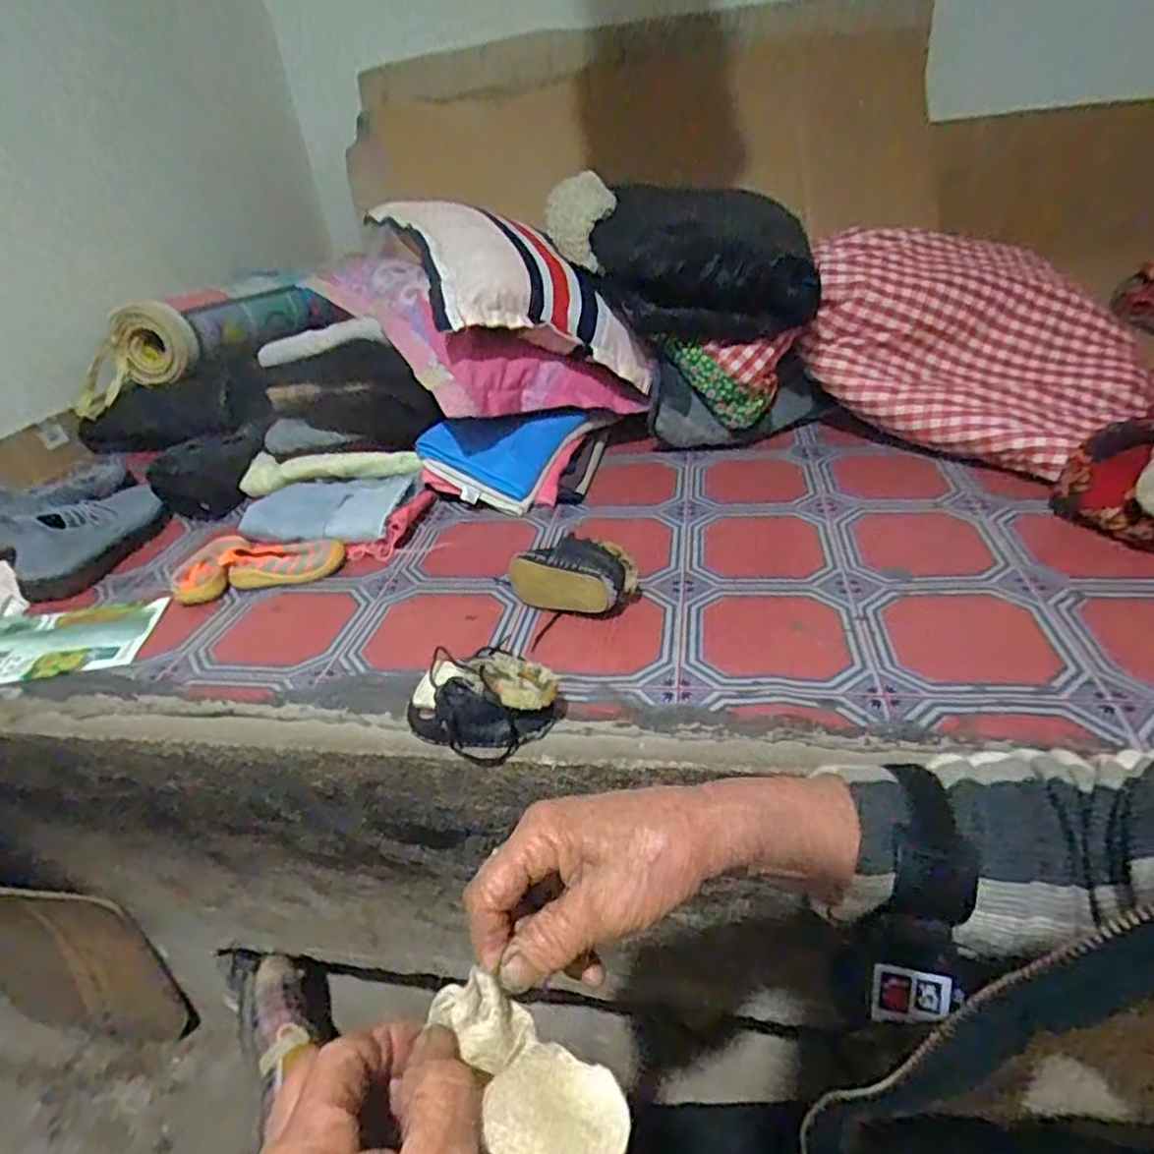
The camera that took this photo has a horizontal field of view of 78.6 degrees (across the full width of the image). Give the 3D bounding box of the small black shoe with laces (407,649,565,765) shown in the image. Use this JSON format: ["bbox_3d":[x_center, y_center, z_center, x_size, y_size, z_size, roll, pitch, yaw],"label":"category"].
[{"bbox_3d":[-0.075,0.101,0.568,0.123,0.061,0.067,-3,35,6],"label":"small black shoe with laces"}]

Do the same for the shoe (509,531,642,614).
[{"bbox_3d":[-0.002,0.003,0.703,0.120,0.068,0.059,14,40,27],"label":"shoe"}]

